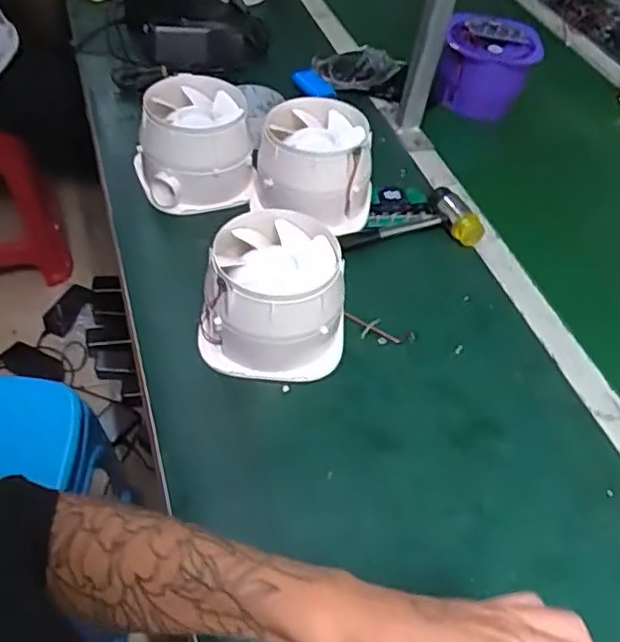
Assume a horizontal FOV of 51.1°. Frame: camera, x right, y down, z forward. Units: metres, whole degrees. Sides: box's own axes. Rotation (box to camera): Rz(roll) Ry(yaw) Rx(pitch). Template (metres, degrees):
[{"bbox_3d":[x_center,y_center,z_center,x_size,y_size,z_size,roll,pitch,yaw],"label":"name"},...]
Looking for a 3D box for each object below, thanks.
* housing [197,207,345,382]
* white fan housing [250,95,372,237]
[{"bbox_3d":[-0.034,-0.021,0.617,0.134,0.103,0.125,7,48,-1],"label":"housing"},{"bbox_3d":[0.004,-0.178,0.749,0.135,0.101,0.119,2,48,-5],"label":"white fan housing"}]

